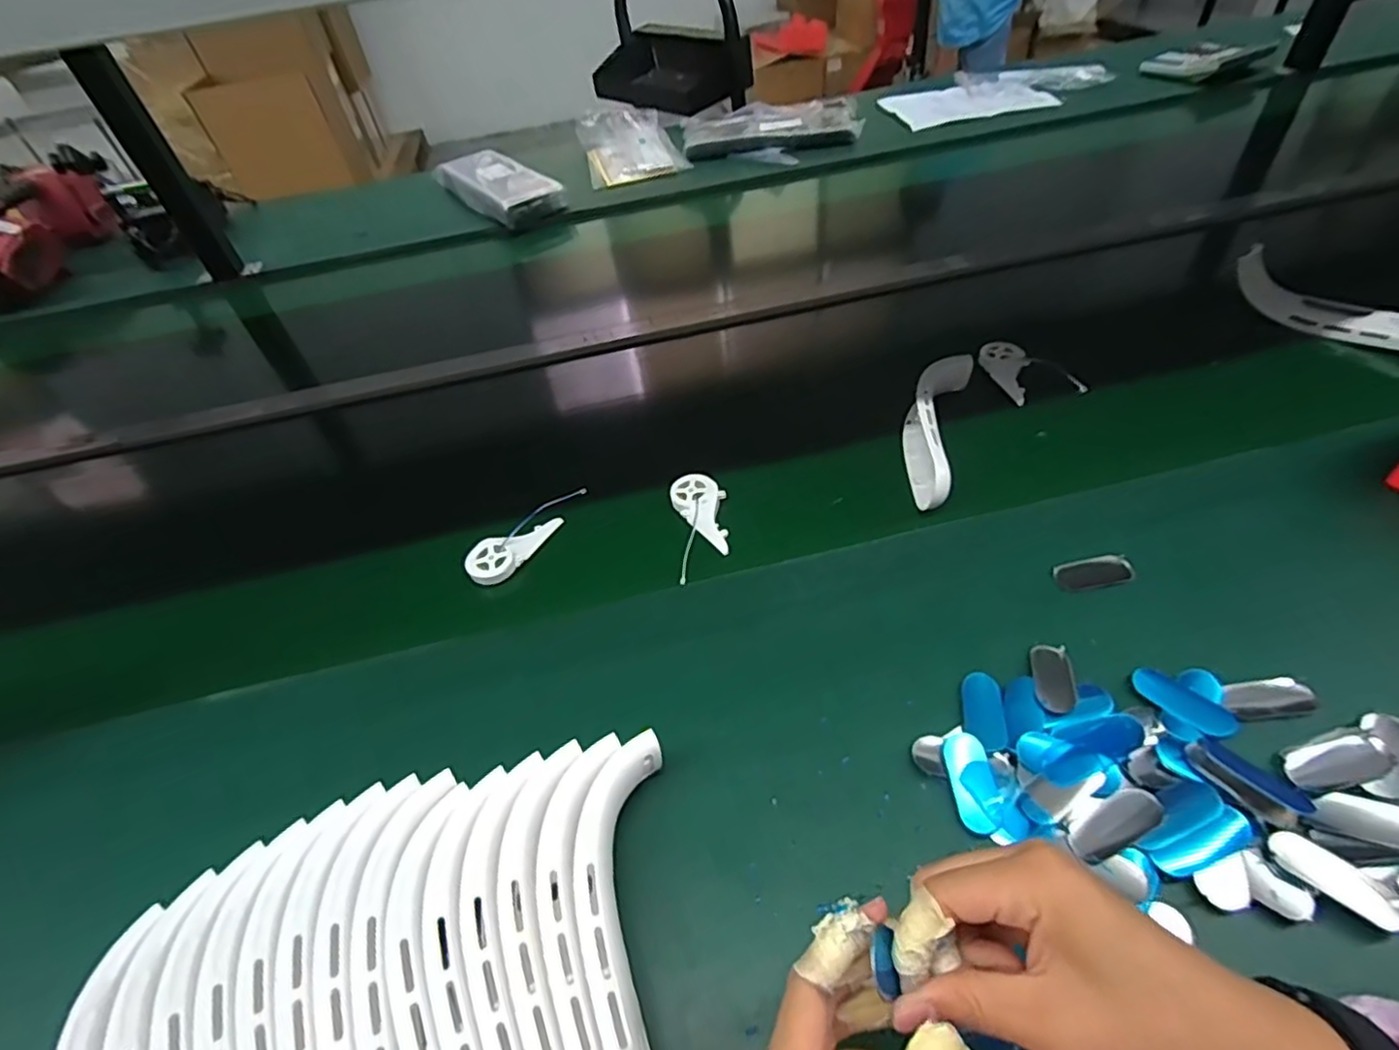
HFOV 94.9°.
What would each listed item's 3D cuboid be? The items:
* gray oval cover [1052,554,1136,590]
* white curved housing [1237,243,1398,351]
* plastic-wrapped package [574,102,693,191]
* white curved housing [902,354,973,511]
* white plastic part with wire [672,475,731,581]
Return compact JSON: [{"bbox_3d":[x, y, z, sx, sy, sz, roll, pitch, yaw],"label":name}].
[{"bbox_3d":[0.310,0.037,0.505,0.060,0.008,0.025,-9,46,-2],"label":"gray oval cover"},{"bbox_3d":[0.677,-0.235,0.679,0.030,0.069,0.193,-35,52,-24],"label":"white curved housing"},{"bbox_3d":[-0.142,-0.742,1.249,0.179,0.038,0.278,-19,58,-4],"label":"plastic-wrapped package"},{"bbox_3d":[0.225,-0.095,0.621,0.051,0.062,0.193,12,49,18],"label":"white curved housing"},{"bbox_3d":[0.001,-0.002,0.584,0.048,0.021,0.119,-6,46,1],"label":"white plastic part with wire"}]

